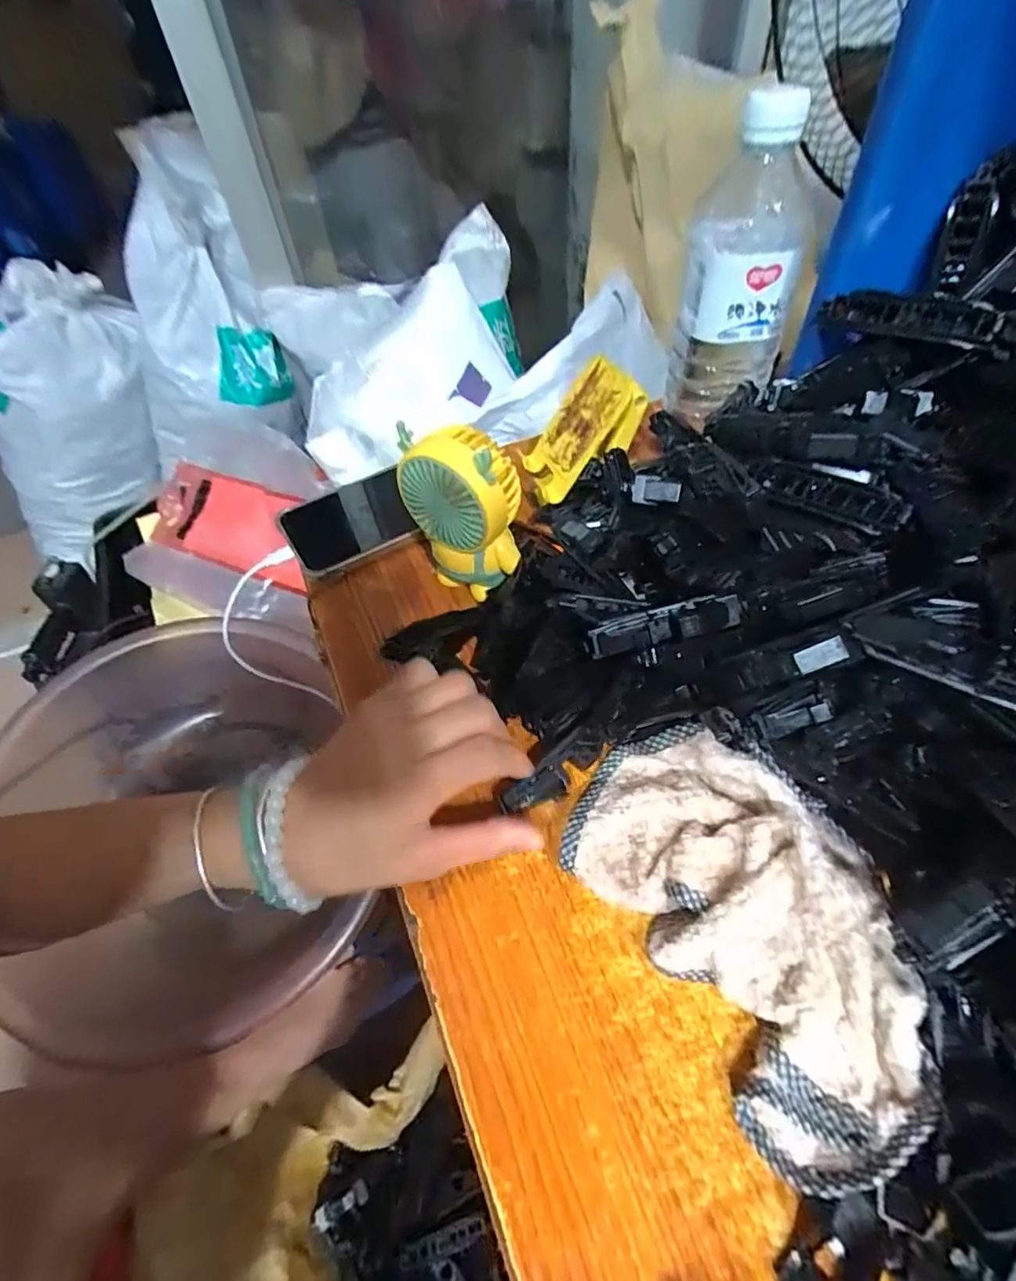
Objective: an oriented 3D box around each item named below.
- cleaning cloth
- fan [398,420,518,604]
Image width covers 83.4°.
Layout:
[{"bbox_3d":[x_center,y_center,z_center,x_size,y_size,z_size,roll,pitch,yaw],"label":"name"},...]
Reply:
[{"bbox_3d":[0.097,0.104,0.234,0.103,0.041,0.166,-29,55,-18],"label":"cleaning cloth"},{"bbox_3d":[-0.027,-0.076,0.335,0.065,0.103,0.033,25,57,21],"label":"fan"}]

